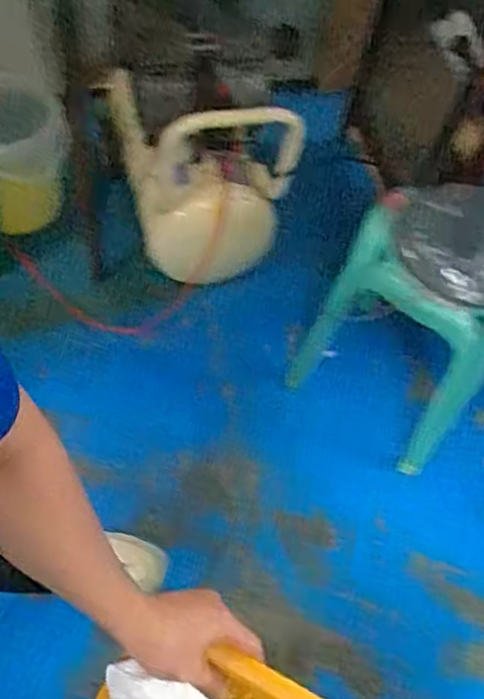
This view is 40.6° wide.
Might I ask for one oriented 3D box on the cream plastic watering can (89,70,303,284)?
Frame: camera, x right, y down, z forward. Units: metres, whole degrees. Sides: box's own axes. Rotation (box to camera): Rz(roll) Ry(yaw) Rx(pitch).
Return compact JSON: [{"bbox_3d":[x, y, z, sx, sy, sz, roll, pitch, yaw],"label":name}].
[{"bbox_3d":[-0.101,-0.384,1.322,0.235,0.415,0.377,-25,62,-25],"label":"cream plastic watering can"}]

